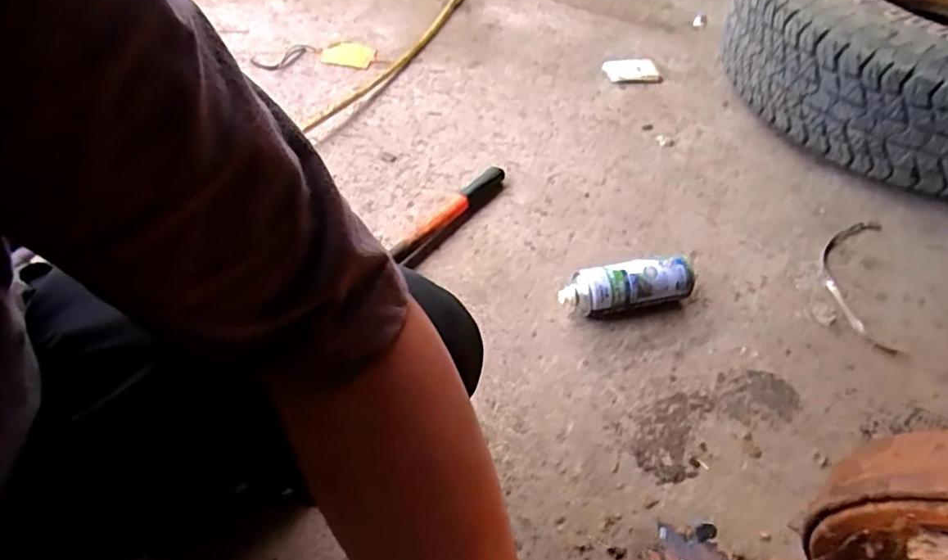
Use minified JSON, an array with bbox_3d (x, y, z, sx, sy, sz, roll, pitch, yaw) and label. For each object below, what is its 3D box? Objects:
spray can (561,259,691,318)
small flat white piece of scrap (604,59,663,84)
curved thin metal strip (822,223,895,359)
[{"bbox_3d":[0.216,0.012,0.831,0.186,0.070,0.062,-8,52,-7],"label":"spray can"},{"bbox_3d":[0.332,-0.441,1.231,0.116,0.016,0.072,-3,52,-2],"label":"small flat white piece of scrap"},{"bbox_3d":[0.581,-0.001,0.889,0.088,0.012,0.260,15,53,11],"label":"curved thin metal strip"}]

